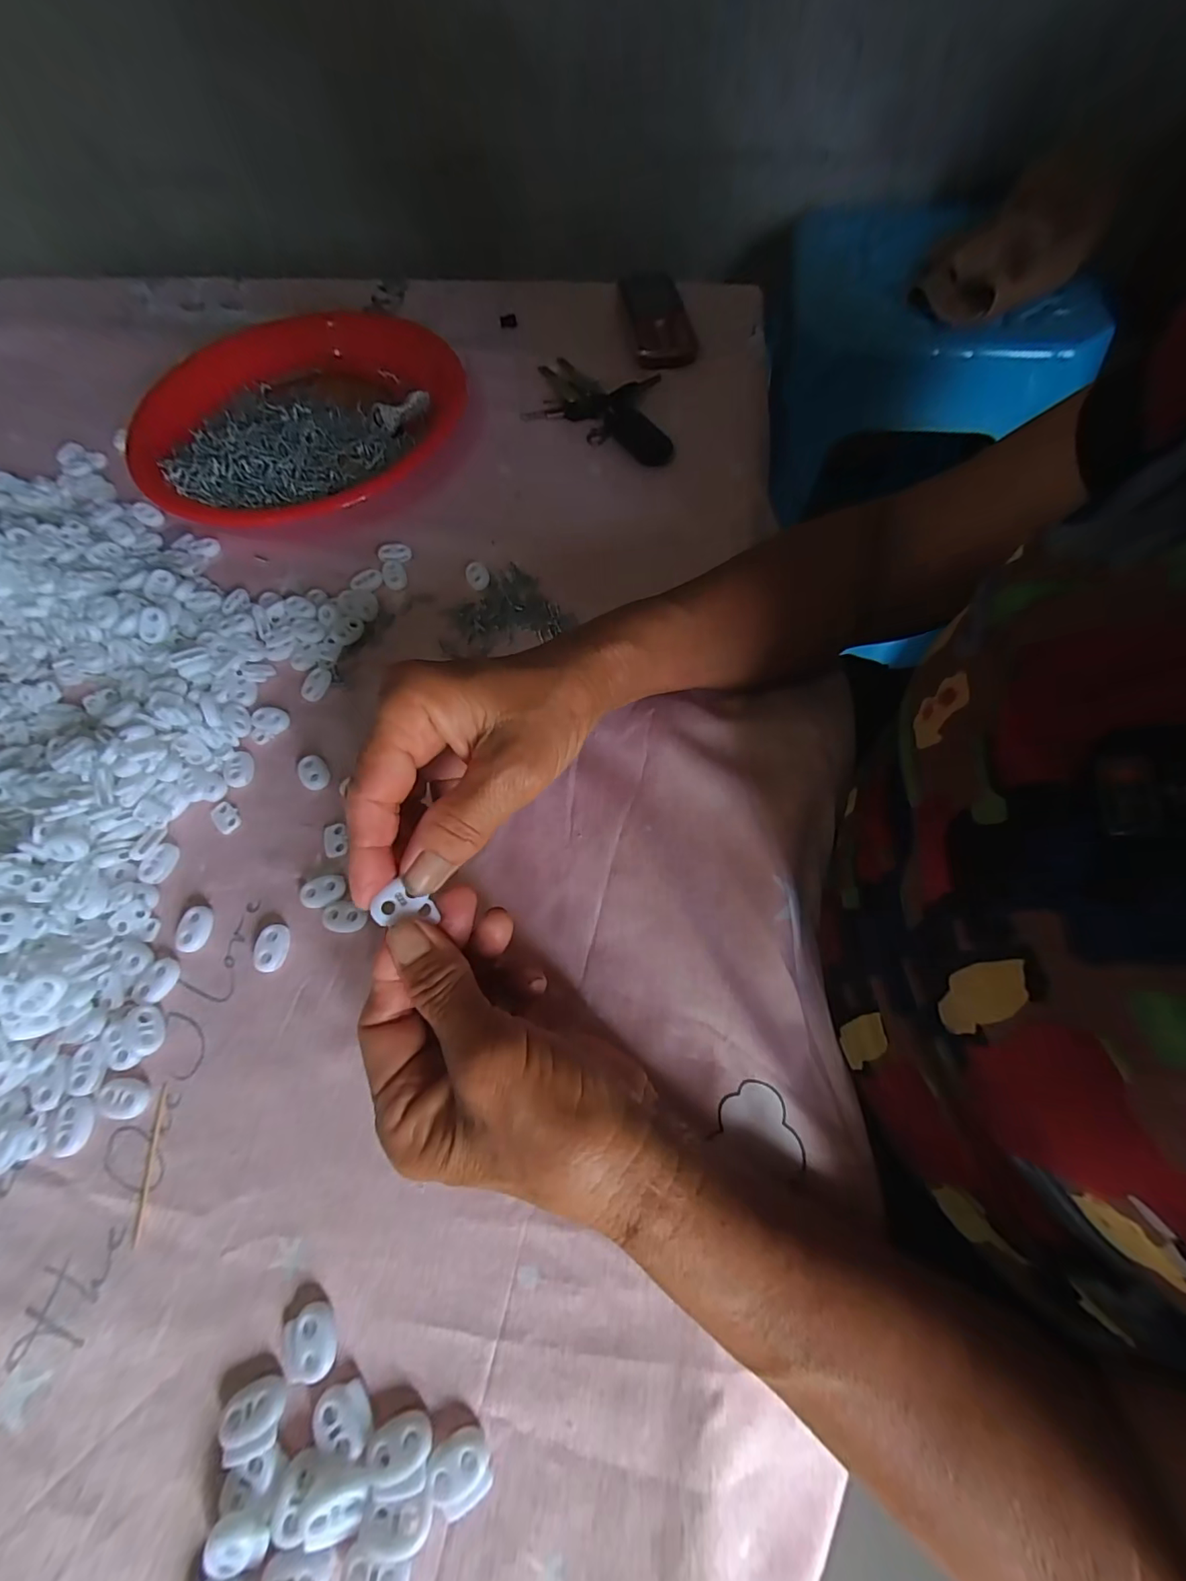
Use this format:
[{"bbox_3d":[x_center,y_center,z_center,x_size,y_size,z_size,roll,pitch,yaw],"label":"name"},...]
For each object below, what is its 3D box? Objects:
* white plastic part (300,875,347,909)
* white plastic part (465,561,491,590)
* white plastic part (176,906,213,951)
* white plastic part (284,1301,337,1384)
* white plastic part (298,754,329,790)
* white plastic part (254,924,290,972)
[{"bbox_3d":[-0.140,0.052,0.270,0.023,0.005,0.016,-23,67,-8],"label":"white plastic part"},{"bbox_3d":[-0.079,-0.148,0.354,0.015,0.005,0.023,-17,66,-5],"label":"white plastic part"},{"bbox_3d":[-0.203,0.070,0.264,0.015,0.006,0.022,4,66,4],"label":"white plastic part"},{"bbox_3d":[-0.108,0.210,0.197,0.018,0.005,0.022,-22,67,-7],"label":"white plastic part"},{"bbox_3d":[-0.161,-0.011,0.299,0.015,0.006,0.022,-30,68,-10],"label":"white plastic part"},{"bbox_3d":[-0.160,0.078,0.259,0.014,0.007,0.023,-3,66,1],"label":"white plastic part"}]

